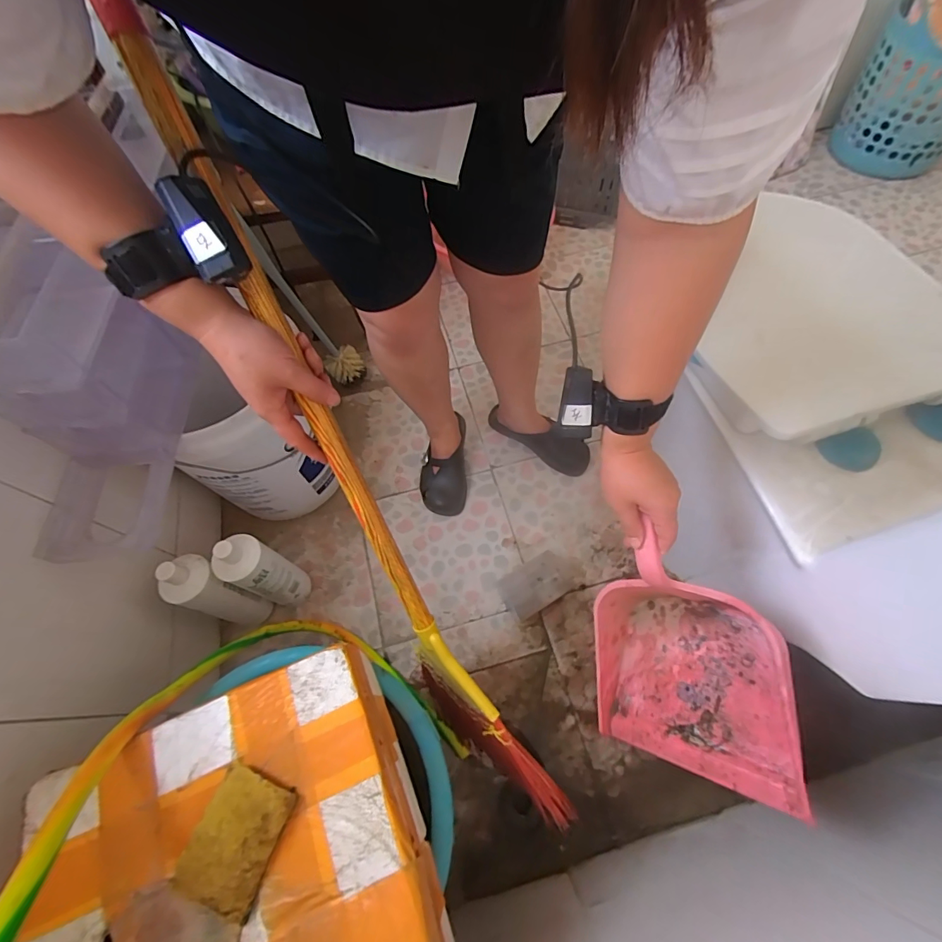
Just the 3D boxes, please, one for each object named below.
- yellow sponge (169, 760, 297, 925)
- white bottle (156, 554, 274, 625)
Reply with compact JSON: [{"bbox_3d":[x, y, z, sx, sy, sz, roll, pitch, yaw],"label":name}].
[{"bbox_3d":[-0.192,0.298,0.353,0.065,0.024,0.087,19,63,11],"label":"yellow sponge"},{"bbox_3d":[-0.412,0.207,0.722,0.063,0.267,0.072,17,63,10],"label":"white bottle"}]

